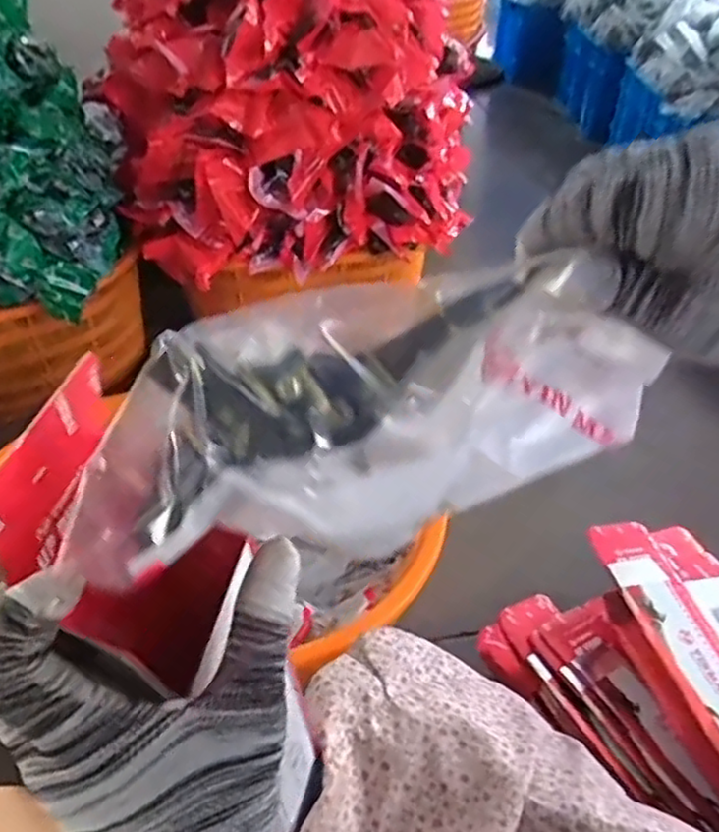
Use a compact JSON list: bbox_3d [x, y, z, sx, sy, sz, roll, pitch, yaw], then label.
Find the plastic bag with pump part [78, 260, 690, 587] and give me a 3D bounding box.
[{"bbox_3d":[0.014,-0.005,0.234,0.211,0.063,0.057,-13,45,-16],"label":"plastic bag with pump part"}]

